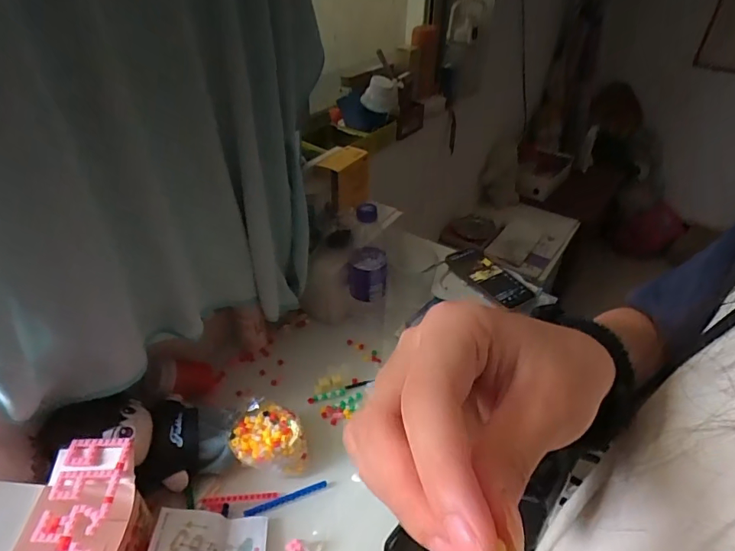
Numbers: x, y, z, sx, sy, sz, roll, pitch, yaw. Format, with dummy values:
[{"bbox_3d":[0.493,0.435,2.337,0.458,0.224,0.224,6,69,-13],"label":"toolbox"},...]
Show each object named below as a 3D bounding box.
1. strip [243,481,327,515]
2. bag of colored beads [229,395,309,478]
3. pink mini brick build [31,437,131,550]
[{"bbox_3d":[-0.099,0.271,0.556,0.100,0.006,0.011,-14,40,-19],"label":"strip"},{"bbox_3d":[-0.125,0.216,0.589,0.095,0.063,0.088,2,37,1],"label":"bag of colored beads"},{"bbox_3d":[-0.284,0.239,0.437,0.060,0.012,0.173,0,42,-8],"label":"pink mini brick build"}]

